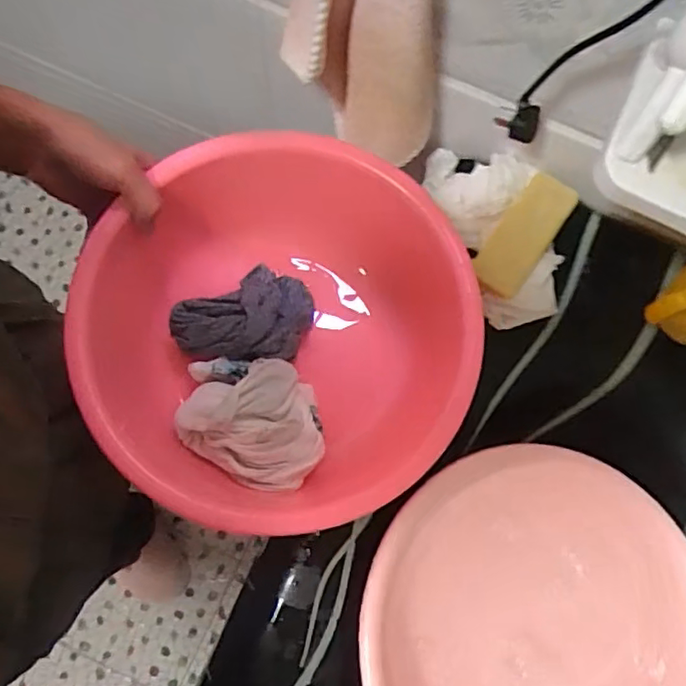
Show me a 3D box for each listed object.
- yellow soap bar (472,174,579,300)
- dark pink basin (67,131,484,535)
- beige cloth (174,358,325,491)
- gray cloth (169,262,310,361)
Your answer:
[{"bbox_3d":[0.175,-0.104,0.586,0.052,0.033,0.121,36,79,7],"label":"yellow soap bar"},{"bbox_3d":[-0.038,-0.004,0.500,0.280,0.114,0.299,0,77,-1],"label":"dark pink basin"},{"bbox_3d":[-0.076,0.062,0.486,0.122,0.053,0.095,16,77,3],"label":"beige cloth"},{"bbox_3d":[-0.086,-0.026,0.523,0.114,0.034,0.083,4,77,0],"label":"gray cloth"}]

